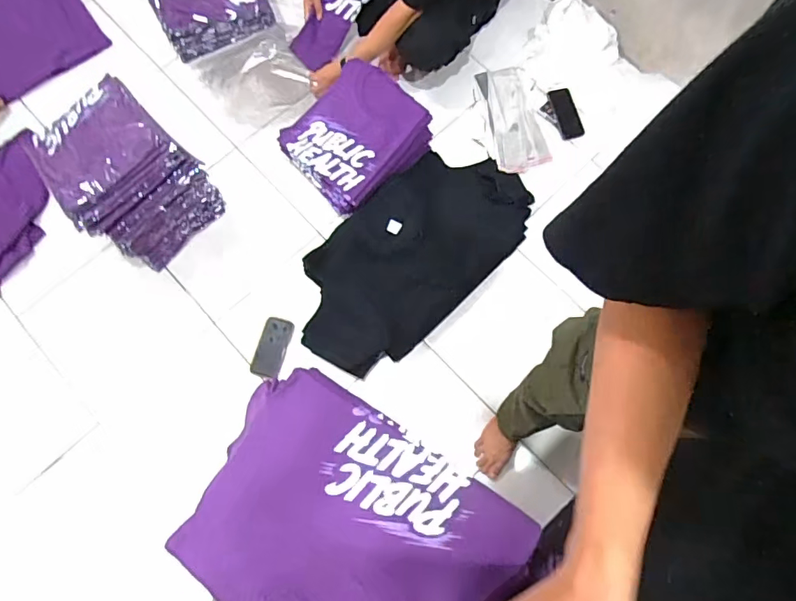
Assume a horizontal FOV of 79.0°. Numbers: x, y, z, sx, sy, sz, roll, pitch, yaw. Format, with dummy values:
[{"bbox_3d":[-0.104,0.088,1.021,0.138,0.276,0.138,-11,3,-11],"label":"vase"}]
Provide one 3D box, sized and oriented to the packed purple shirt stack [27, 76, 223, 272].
[{"bbox_3d":[-0.725,-0.332,1.272,0.362,0.298,0.300,43,78,9],"label":"packed purple shirt stack"}]

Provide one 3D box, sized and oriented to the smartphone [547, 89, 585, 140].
[{"bbox_3d":[0.545,-0.606,1.563,0.077,0.014,0.169,-19,84,2],"label":"smartphone"}]

